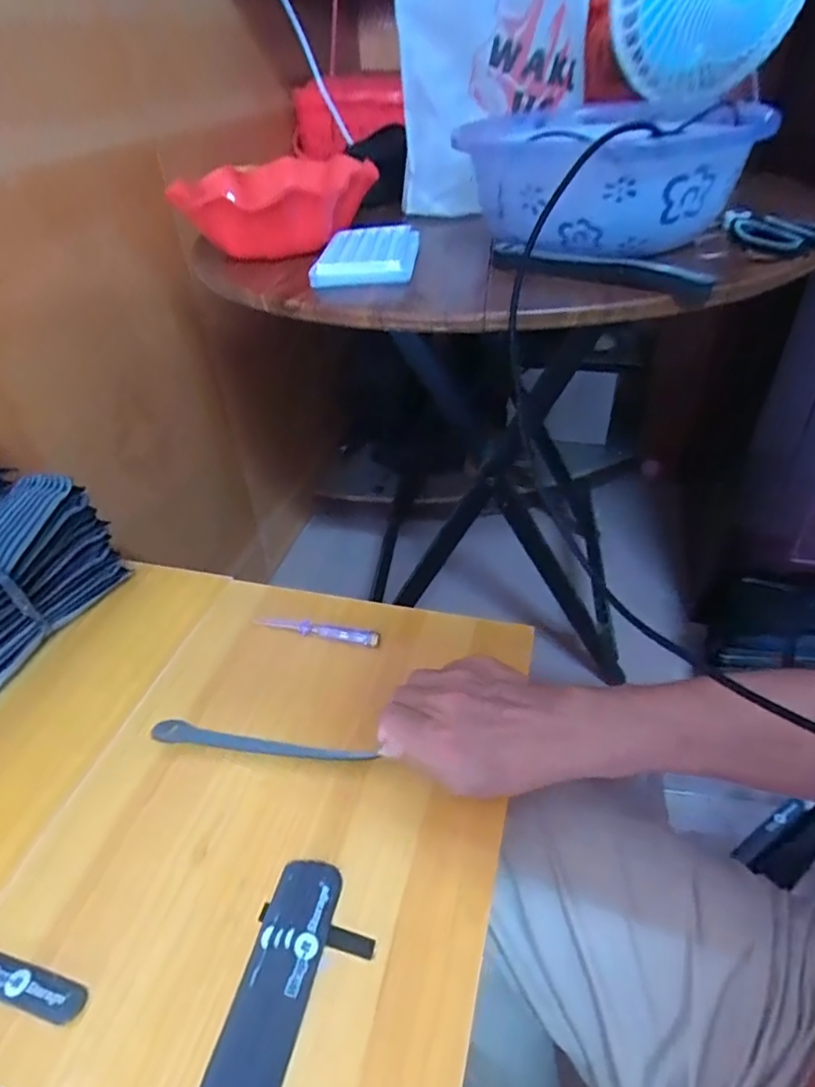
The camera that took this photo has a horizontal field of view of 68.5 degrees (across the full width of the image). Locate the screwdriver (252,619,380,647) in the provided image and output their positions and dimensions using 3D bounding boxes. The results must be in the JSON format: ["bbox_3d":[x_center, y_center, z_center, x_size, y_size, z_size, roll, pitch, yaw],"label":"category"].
[{"bbox_3d":[-0.078,0.076,0.526,0.112,0.010,0.012,8,41,13],"label":"screwdriver"}]

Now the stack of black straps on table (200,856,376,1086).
[{"bbox_3d":[-0.070,0.265,0.307,0.070,0.014,0.190,4,42,13],"label":"stack of black straps on table"}]

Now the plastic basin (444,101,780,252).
[{"bbox_3d":[0.200,-0.363,0.587,0.228,0.092,0.258,23,47,28],"label":"plastic basin"}]

